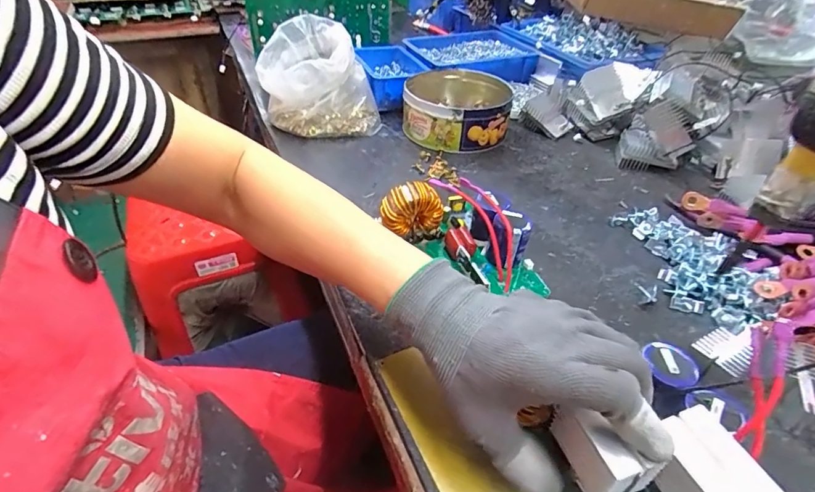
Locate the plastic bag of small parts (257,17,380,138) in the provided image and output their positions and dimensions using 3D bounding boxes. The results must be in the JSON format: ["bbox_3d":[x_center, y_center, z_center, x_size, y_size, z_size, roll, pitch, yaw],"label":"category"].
[{"bbox_3d":[-0.129,-0.240,0.639,0.154,0.115,0.152,-8,40,-12],"label":"plastic bag of small parts"}]

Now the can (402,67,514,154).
[{"bbox_3d":[0.069,-0.197,0.636,0.143,0.064,0.153,1,39,-1],"label":"can"}]

